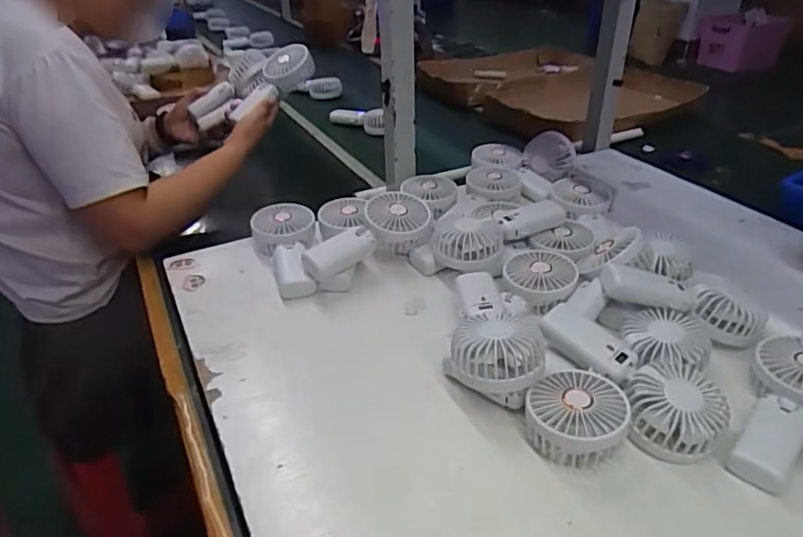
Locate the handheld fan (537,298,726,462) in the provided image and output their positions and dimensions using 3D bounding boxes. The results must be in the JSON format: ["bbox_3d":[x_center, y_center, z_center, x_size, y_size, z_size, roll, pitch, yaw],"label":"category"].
[{"bbox_3d":[0.209,0.097,0.530,0.085,0.048,0.178,-16,34,-24],"label":"handheld fan"}]

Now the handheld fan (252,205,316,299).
[{"bbox_3d":[-0.153,-0.022,0.761,0.083,0.057,0.178,-9,32,-13],"label":"handheld fan"}]

